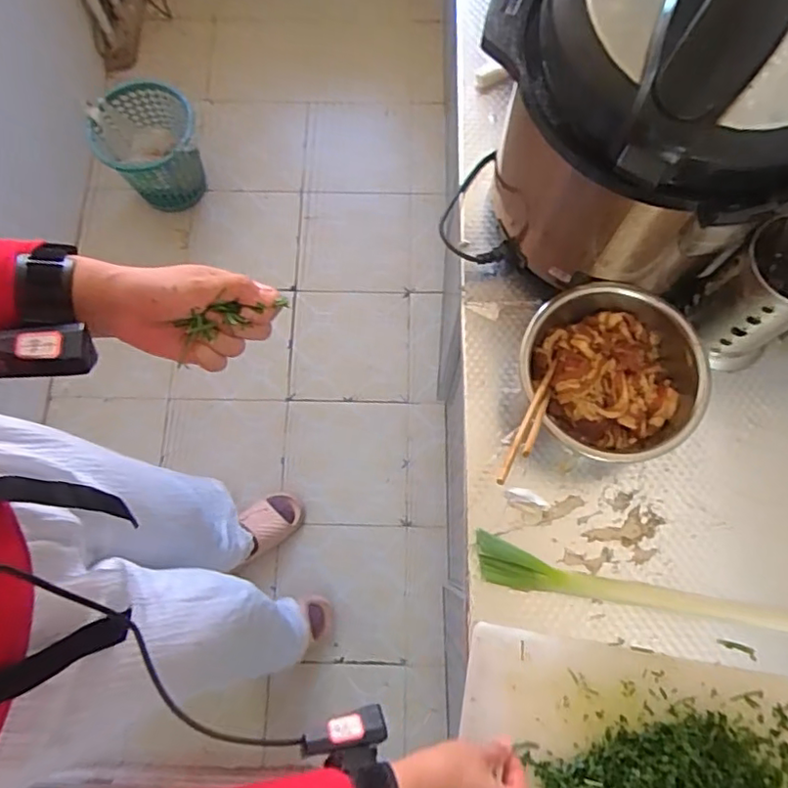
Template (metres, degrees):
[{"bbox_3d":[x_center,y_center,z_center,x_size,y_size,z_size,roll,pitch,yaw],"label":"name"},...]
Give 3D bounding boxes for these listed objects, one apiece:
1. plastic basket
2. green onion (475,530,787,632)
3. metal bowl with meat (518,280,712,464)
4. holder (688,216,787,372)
[{"bbox_3d":[-0.617,-0.625,1.553,0.249,0.273,0.267,-24,76,-6],"label":"plastic basket"},{"bbox_3d":[0.285,0.210,0.624,0.394,0.023,0.048,10,75,3],"label":"green onion"},{"bbox_3d":[0.230,-0.017,0.652,0.197,0.091,0.191,10,75,4],"label":"metal bowl with meat"},{"bbox_3d":[0.396,-0.108,0.636,0.104,0.169,0.116,-20,76,-5],"label":"holder"}]

